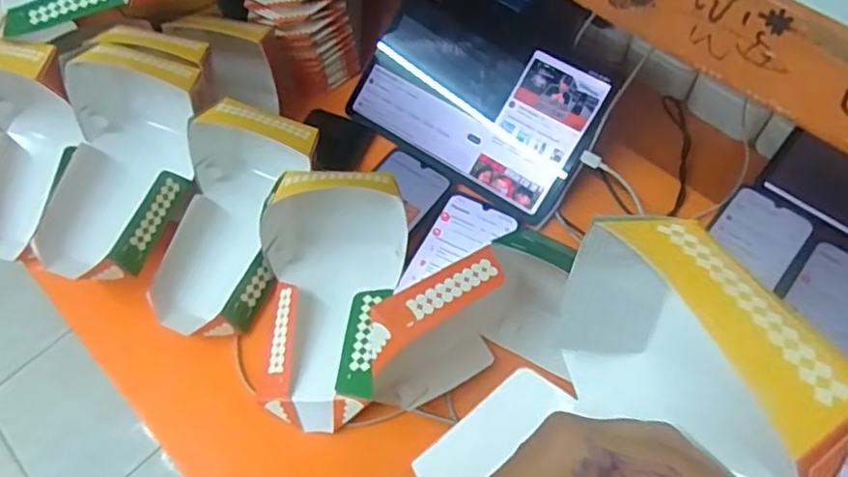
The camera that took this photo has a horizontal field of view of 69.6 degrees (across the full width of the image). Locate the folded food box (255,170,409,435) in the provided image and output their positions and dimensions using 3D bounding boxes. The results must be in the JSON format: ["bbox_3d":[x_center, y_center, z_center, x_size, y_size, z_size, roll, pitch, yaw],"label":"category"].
[{"bbox_3d":[-0.090,0.052,0.521,0.123,0.082,0.214,6,78,6],"label":"folded food box"}]

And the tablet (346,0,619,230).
[{"bbox_3d":[0.051,-0.145,0.629,0.256,0.011,0.159,34,97,20],"label":"tablet"}]

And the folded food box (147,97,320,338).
[{"bbox_3d":[-0.181,-0.013,0.572,0.109,0.113,0.210,13,81,10],"label":"folded food box"}]

